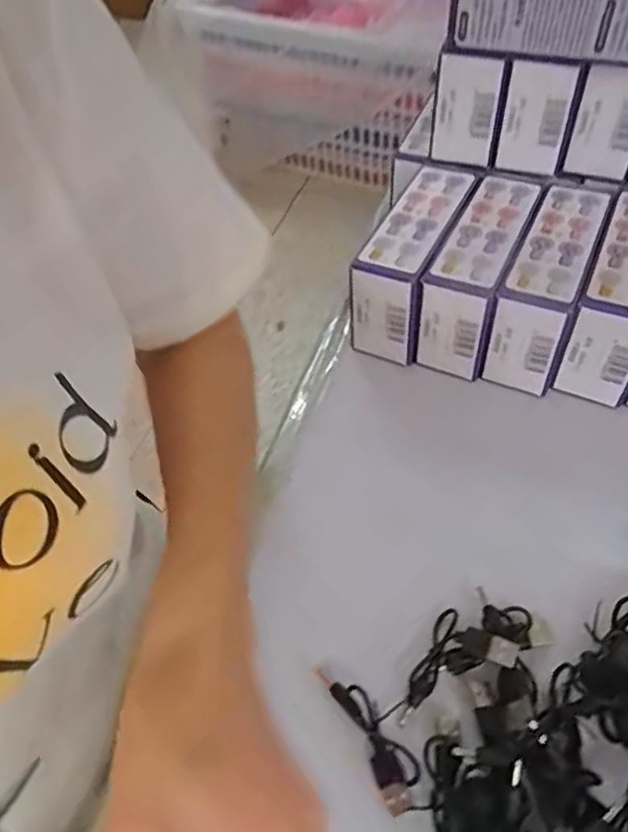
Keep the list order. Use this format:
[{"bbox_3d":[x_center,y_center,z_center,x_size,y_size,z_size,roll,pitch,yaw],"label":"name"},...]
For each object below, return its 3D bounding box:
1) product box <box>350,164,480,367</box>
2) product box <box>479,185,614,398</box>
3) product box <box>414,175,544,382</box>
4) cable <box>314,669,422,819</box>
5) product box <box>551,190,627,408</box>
[{"bbox_3d":[0.074,-0.111,0.465,0.047,0.077,0.142,21,55,19],"label":"product box"},{"bbox_3d":[0.162,-0.091,0.443,0.047,0.077,0.137,19,55,18],"label":"product box"},{"bbox_3d":[0.119,-0.101,0.455,0.047,0.077,0.136,21,56,20],"label":"product box"},{"bbox_3d":[0.026,0.151,0.305,0.021,0.008,0.070,-28,53,-17],"label":"cable"},{"bbox_3d":[0.210,-0.081,0.436,0.046,0.082,0.136,21,55,19],"label":"product box"}]

